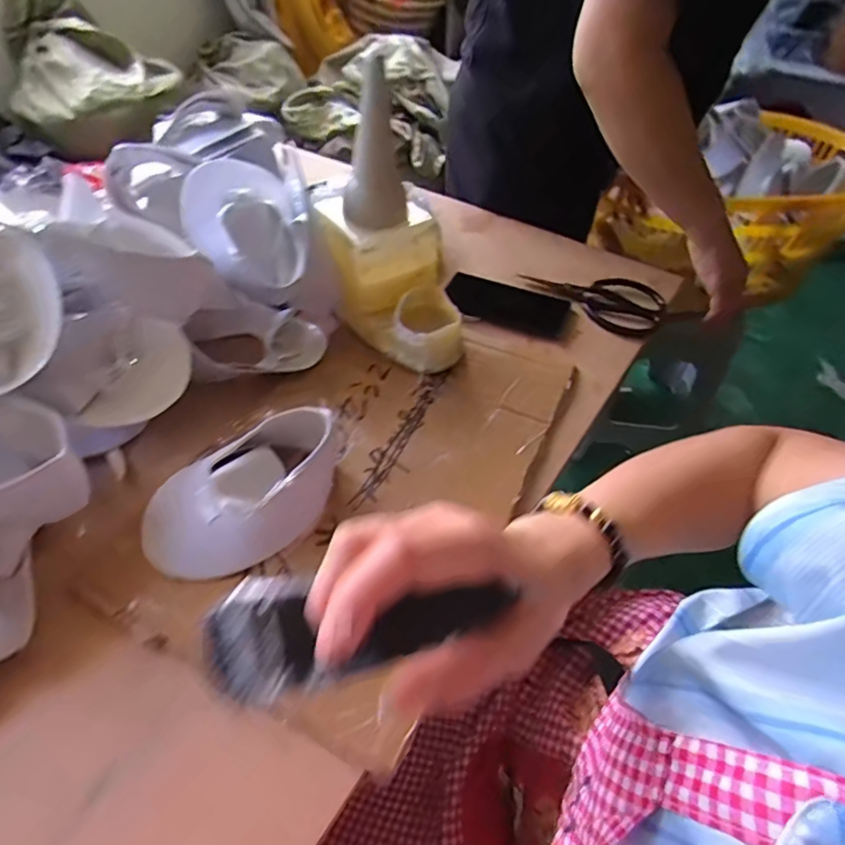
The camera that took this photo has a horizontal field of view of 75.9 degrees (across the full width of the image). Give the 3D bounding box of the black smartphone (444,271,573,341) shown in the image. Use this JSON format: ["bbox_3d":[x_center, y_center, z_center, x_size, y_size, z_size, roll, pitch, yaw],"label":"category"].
[{"bbox_3d":[0.104,-0.148,0.669,0.151,0.013,0.067,20,50,15],"label":"black smartphone"}]

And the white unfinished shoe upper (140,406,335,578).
[{"bbox_3d":[-0.140,0.054,0.435,0.165,0.059,0.093,-24,53,-22],"label":"white unfinished shoe upper"}]

